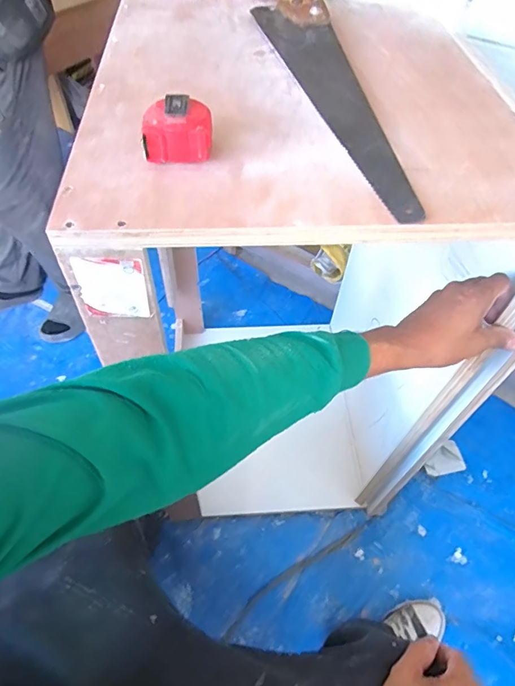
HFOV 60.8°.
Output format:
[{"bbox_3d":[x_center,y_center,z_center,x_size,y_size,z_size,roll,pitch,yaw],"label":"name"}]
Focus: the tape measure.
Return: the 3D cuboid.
[{"bbox_3d":[-0.075,-0.195,0.407,0.065,0.045,0.052,-8,54,-9],"label":"tape measure"}]

